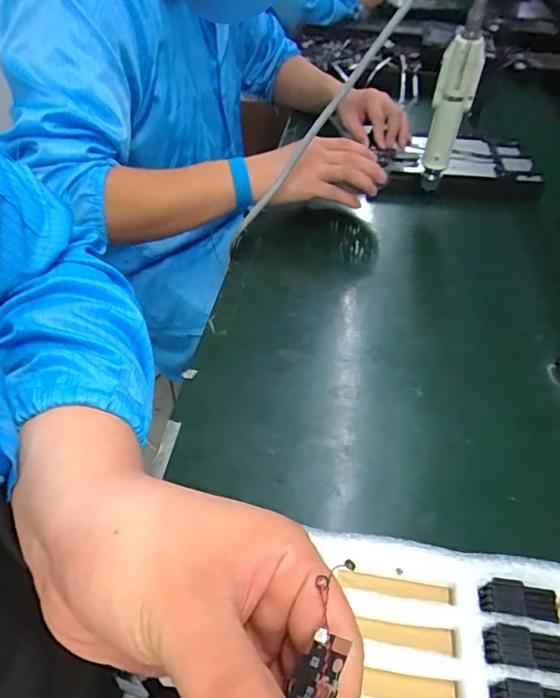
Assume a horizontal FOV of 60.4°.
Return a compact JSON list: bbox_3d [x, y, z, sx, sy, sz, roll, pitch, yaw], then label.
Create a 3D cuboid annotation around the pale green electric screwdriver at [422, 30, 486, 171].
[{"bbox_3d":[0.208,-0.294,0.585,0.047,0.143,0.045,13,48,9],"label":"pale green electric screwdriver"}]

